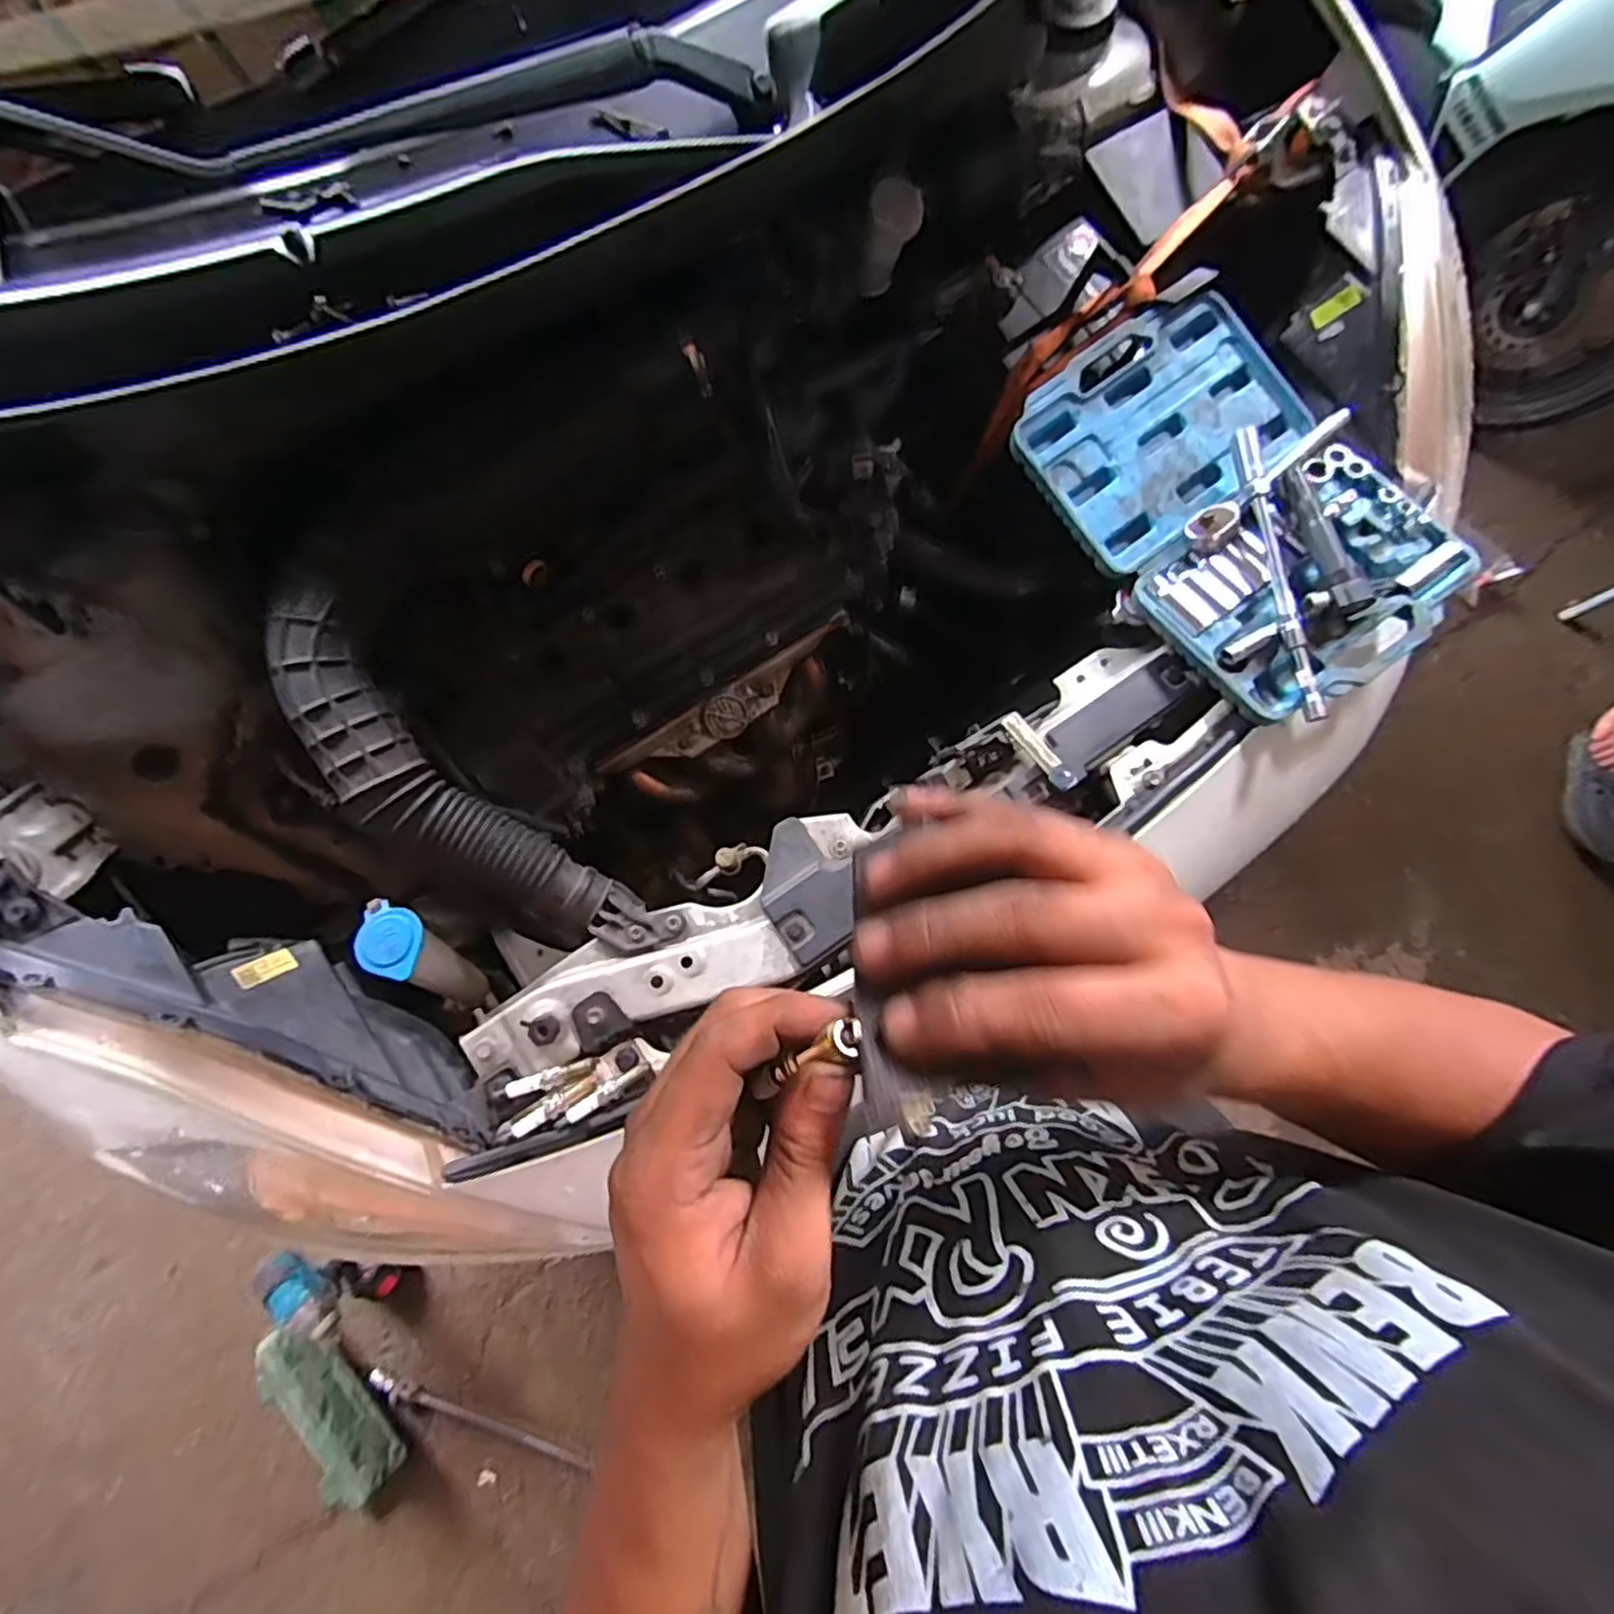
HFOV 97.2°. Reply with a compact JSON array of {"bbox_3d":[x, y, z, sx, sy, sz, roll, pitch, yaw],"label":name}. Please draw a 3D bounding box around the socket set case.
[{"bbox_3d":[0.391,-0.283,0.657,0.246,0.058,0.390,-36,79,-10],"label":"socket set case"}]

